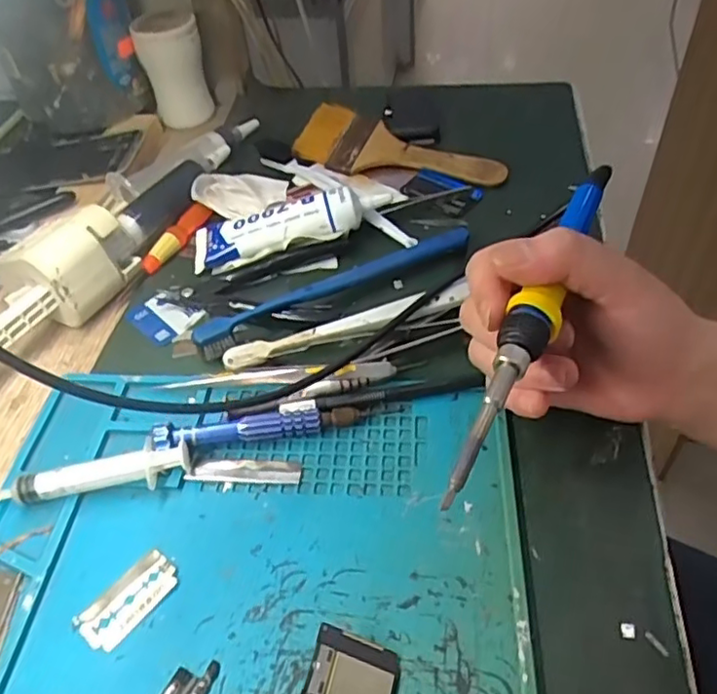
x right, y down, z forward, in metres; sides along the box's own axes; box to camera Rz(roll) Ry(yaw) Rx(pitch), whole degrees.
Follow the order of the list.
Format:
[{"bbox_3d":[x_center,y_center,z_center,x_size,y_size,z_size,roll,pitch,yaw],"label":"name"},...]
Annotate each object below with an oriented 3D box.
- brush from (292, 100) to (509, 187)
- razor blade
[{"bbox_3d":[0.034,-0.157,0.489,0.162,0.021,0.064,10,49,13],"label":"brush"},{"bbox_3d":[-0.098,0.107,0.267,0.022,0.004,0.043,30,56,28],"label":"razor blade"}]

